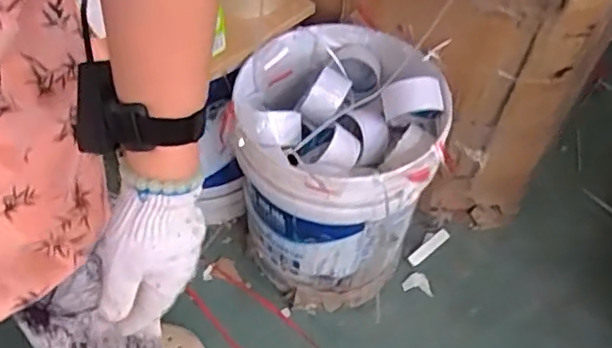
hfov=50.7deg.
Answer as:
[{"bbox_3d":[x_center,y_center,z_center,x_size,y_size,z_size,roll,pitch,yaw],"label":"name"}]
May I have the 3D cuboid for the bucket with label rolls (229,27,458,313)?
[{"bbox_3d":[0.046,0.014,1.029,0.275,0.382,0.281,2,52,-2],"label":"bucket with label rolls"}]

